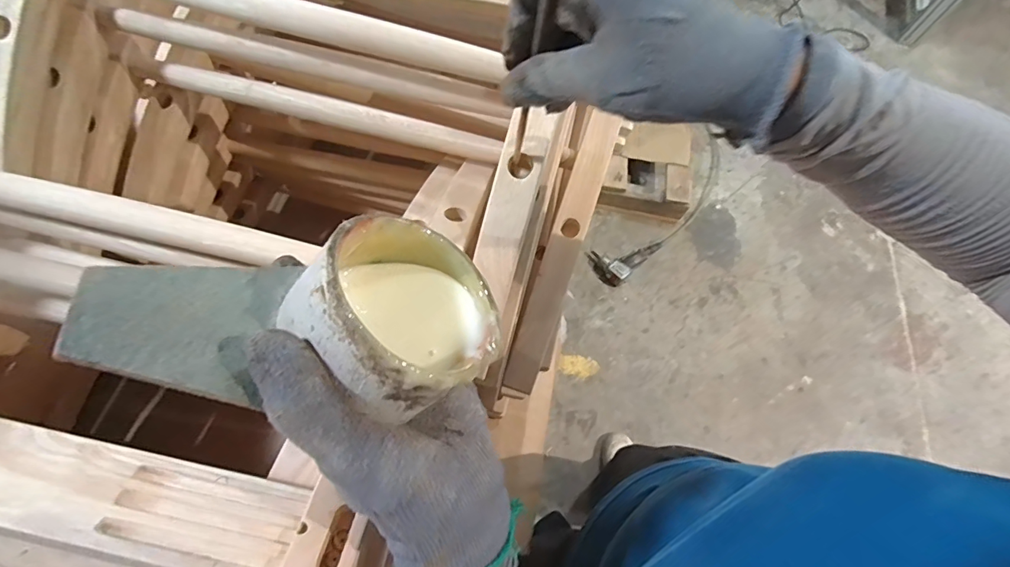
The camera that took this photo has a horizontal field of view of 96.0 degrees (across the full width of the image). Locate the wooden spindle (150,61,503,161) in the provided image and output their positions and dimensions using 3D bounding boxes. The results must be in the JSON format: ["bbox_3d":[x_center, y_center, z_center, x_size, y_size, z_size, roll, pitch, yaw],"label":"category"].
[{"bbox_3d":[-0.165,-0.160,0.424,0.326,0.019,0.023,15,65,4],"label":"wooden spindle"}]

